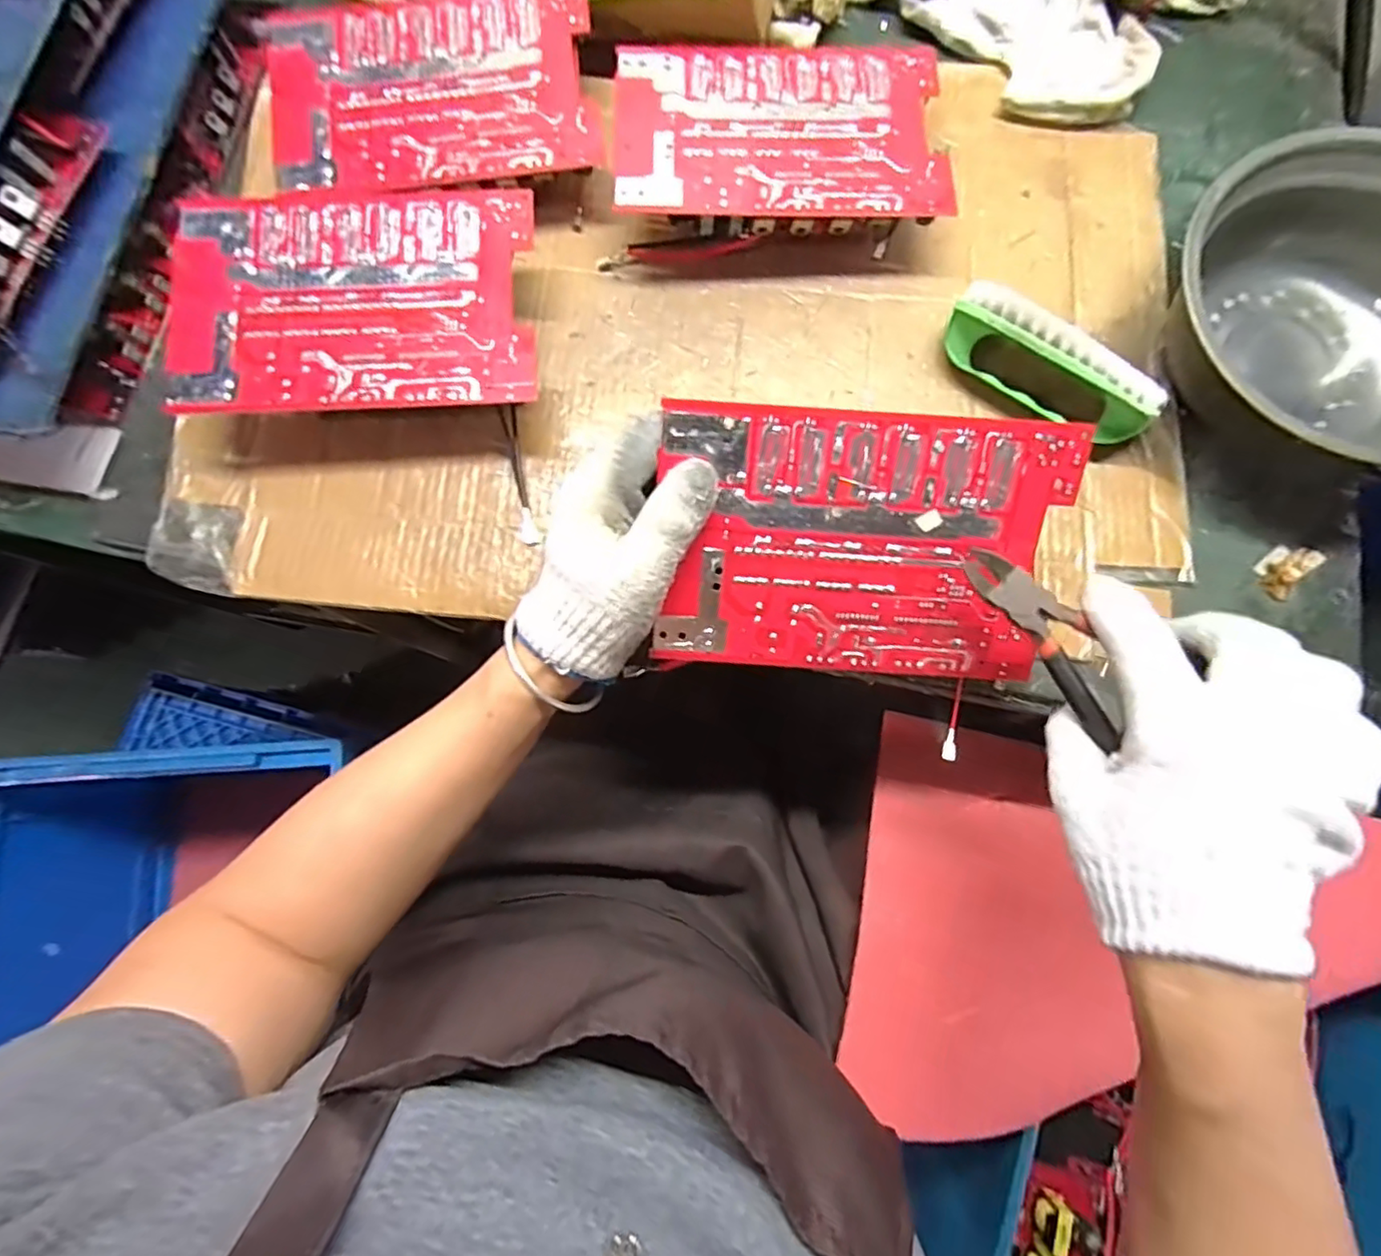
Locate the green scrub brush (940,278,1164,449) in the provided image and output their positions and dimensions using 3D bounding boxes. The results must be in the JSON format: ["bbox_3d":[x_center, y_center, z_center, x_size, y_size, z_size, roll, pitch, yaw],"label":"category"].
[{"bbox_3d":[0.202,-0.146,0.346,0.124,0.045,0.035,37,82,7],"label":"green scrub brush"}]

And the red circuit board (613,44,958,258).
[{"bbox_3d":[0.054,-0.300,0.387,0.196,0.046,0.129,-1,80,0],"label":"red circuit board"}]

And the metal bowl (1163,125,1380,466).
[{"bbox_3d":[0.374,-0.182,0.359,0.184,0.074,0.184,0,80,0],"label":"metal bowl"}]

